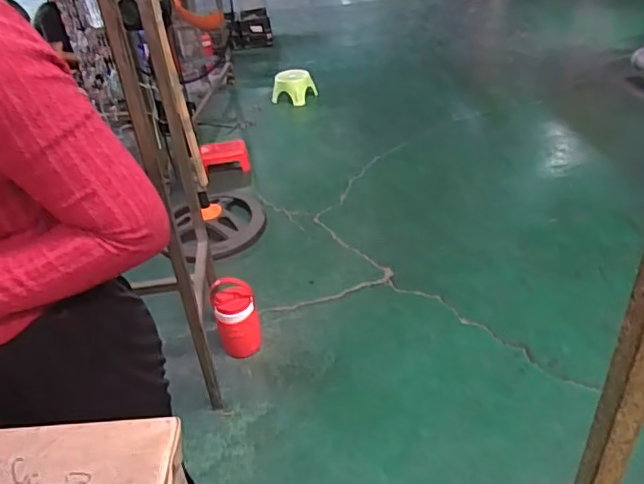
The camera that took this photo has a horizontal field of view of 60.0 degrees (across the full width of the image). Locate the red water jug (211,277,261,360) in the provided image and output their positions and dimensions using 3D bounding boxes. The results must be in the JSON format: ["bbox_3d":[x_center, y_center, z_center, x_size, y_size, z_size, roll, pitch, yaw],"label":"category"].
[{"bbox_3d":[-0.260,0.244,1.723,0.129,0.251,0.118,-13,36,-9],"label":"red water jug"}]

